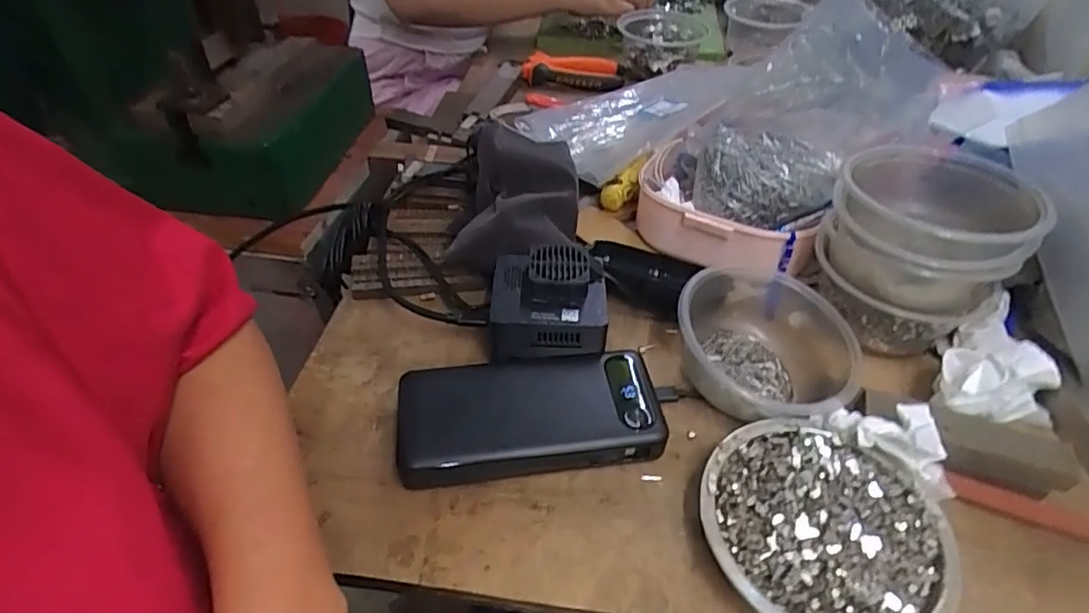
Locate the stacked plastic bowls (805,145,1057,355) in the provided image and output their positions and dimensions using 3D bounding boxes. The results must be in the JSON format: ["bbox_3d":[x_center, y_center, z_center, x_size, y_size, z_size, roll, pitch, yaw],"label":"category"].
[{"bbox_3d":[0.249,-0.045,0.396,0.109,0.087,0.105,0,47,0],"label":"stacked plastic bowls"}]

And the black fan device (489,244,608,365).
[{"bbox_3d":[0.002,-0.006,0.403,0.077,0.037,0.076,1,43,-2],"label":"black fan device"}]

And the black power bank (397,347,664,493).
[{"bbox_3d":[-0.009,0.066,0.366,0.155,0.025,0.073,-4,44,-7],"label":"black power bank"}]

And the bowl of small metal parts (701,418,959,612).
[{"bbox_3d":[0.145,0.119,0.315,0.119,0.030,0.119,1,43,-1],"label":"bowl of small metal parts"}]

